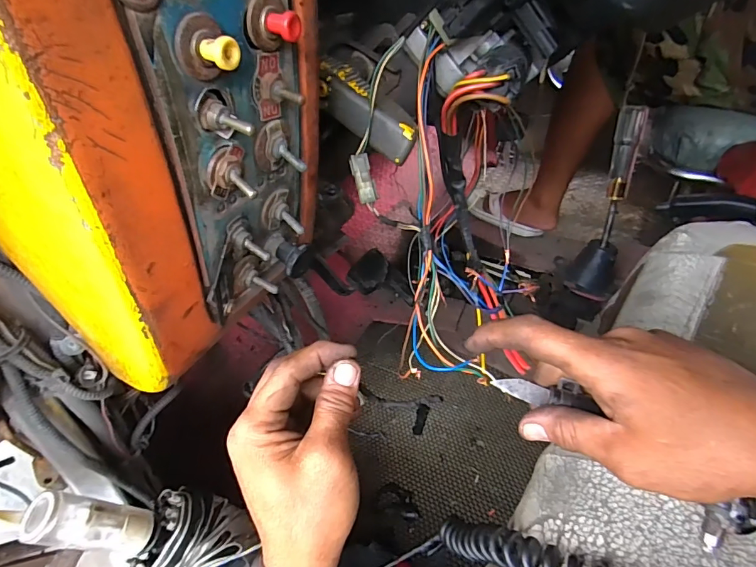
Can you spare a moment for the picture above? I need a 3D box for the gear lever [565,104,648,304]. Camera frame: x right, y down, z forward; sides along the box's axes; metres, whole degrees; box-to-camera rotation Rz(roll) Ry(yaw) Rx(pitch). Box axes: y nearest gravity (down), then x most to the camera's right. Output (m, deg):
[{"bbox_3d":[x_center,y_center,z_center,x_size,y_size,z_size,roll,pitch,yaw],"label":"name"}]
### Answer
[{"bbox_3d":[0.409,-0.128,0.749,0.080,0.305,0.105,21,46,27],"label":"gear lever"}]

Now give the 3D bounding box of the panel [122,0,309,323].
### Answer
[{"bbox_3d":[-0.070,-0.067,0.240,0.030,0.208,0.091,26,50,19],"label":"panel"}]

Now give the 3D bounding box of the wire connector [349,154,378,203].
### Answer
[{"bbox_3d":[-0.010,-0.075,0.307,0.014,0.035,0.005,-17,7,-15],"label":"wire connector"}]

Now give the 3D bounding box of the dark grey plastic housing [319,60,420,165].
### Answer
[{"bbox_3d":[-0.009,-0.125,0.311,0.089,0.028,0.025,44,55,10],"label":"dark grey plastic housing"}]

